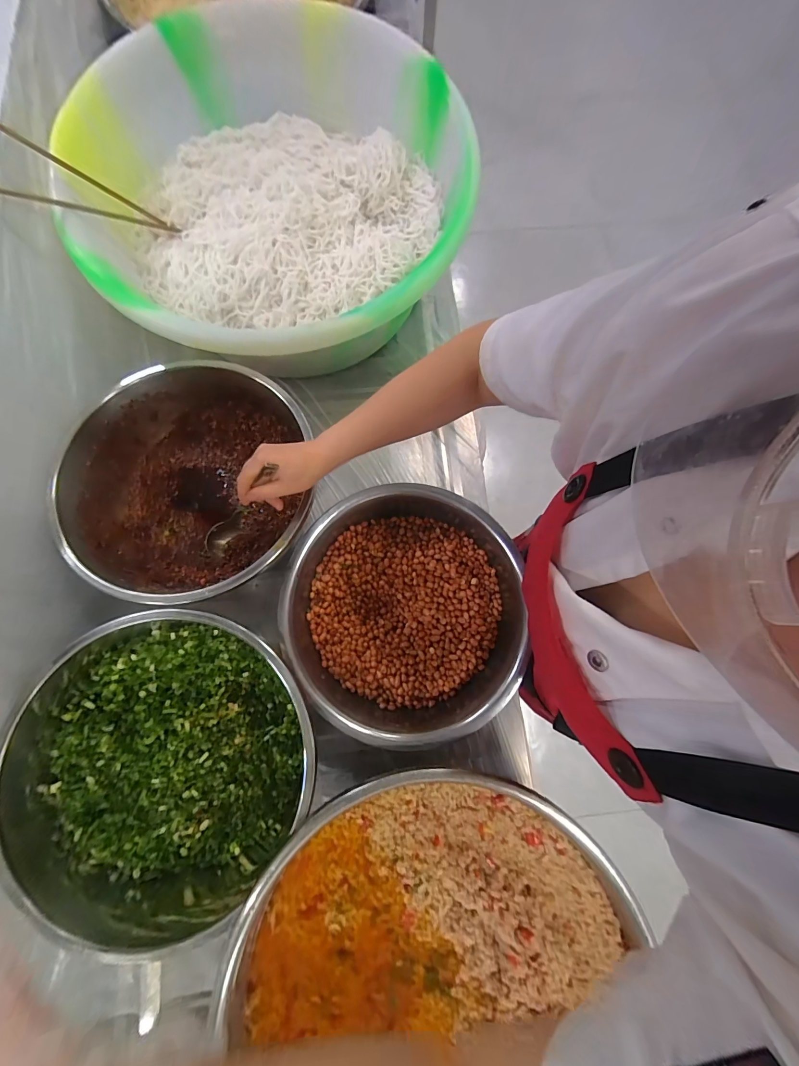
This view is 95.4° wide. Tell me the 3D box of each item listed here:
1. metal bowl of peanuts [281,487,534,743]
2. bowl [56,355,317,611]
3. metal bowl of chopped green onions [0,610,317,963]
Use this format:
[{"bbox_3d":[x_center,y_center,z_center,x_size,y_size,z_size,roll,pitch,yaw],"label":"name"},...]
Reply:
[{"bbox_3d":[0.010,0.112,0.541,0.332,0.098,0.332,0,78,-1],"label":"metal bowl of peanuts"},{"bbox_3d":[-0.290,-0.072,0.547,0.324,0.130,0.343,-6,78,-2],"label":"bowl"},{"bbox_3d":[-0.300,0.291,0.471,0.358,0.138,0.389,32,79,6],"label":"metal bowl of chopped green onions"}]

